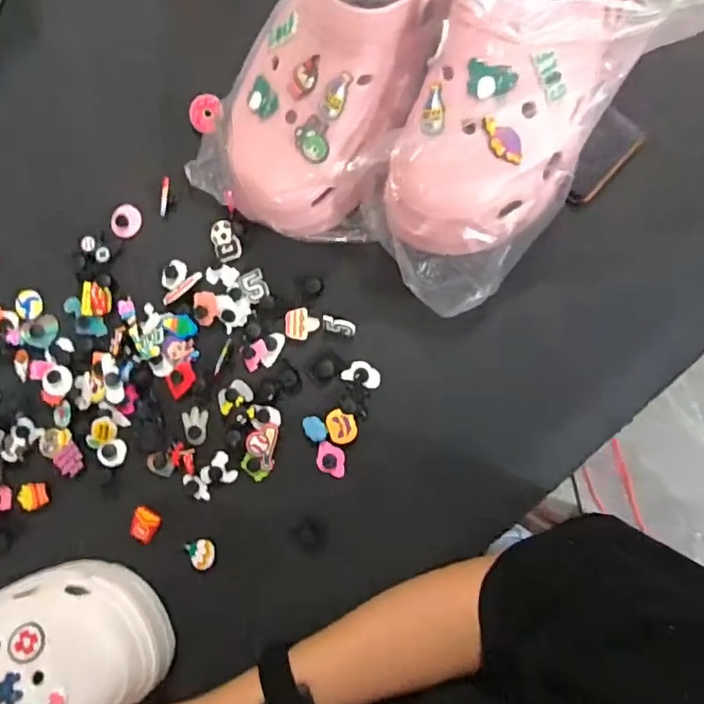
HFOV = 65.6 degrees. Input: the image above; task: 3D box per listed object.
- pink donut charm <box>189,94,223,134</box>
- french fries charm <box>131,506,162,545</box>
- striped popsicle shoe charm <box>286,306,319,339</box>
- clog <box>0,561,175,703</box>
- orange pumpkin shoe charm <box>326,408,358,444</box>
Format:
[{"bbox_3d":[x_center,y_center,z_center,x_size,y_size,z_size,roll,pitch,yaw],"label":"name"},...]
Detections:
[{"bbox_3d":[-0.122,-0.200,0.457,0.031,0.007,0.029,-1,86,8],"label":"pink donut charm"},{"bbox_3d":[-0.168,0.140,0.439,0.022,0.006,0.025,25,90,9],"label":"french fries charm"},{"bbox_3d":[-0.040,-0.022,0.432,0.026,0.004,0.025,0,86,8],"label":"striped popsicle shoe charm"},{"bbox_3d":[-0.263,0.239,0.396,0.248,0.104,0.110,-21,84,6],"label":"clog"},{"bbox_3d":[-0.007,0.057,0.421,0.022,0.007,0.026,-17,84,7],"label":"orange pumpkin shoe charm"}]

